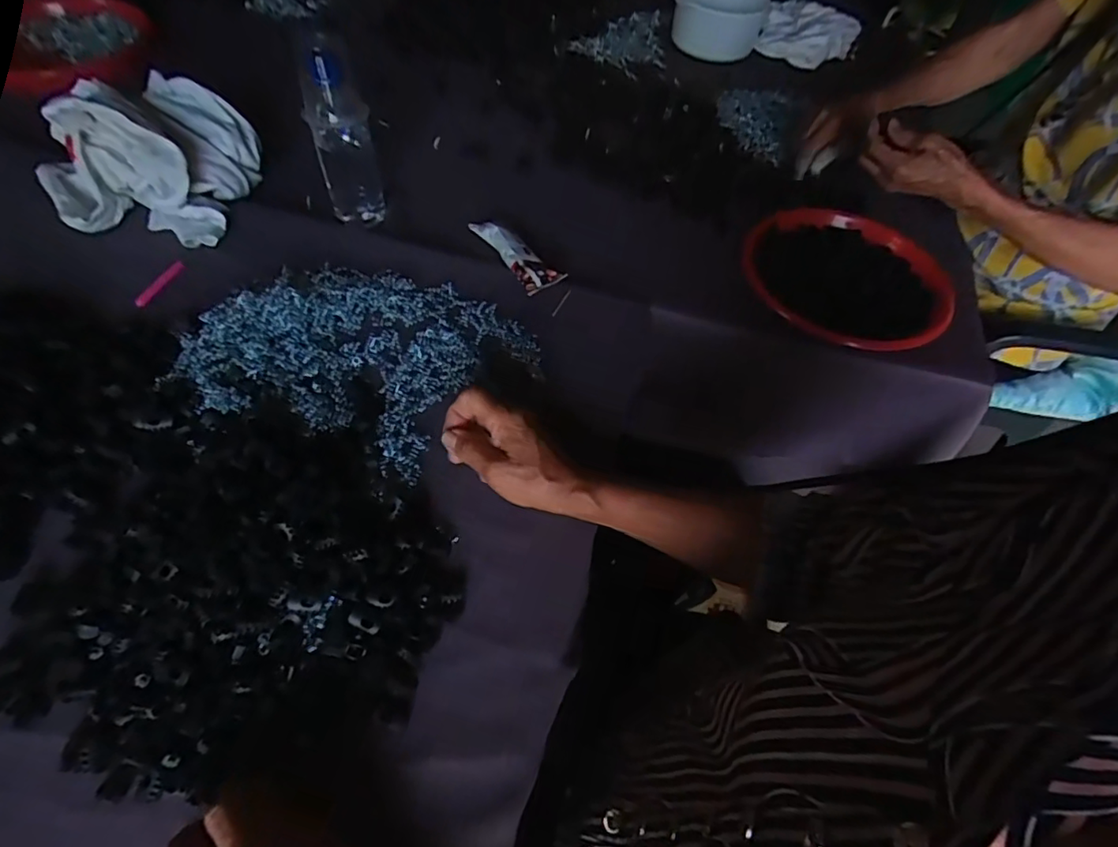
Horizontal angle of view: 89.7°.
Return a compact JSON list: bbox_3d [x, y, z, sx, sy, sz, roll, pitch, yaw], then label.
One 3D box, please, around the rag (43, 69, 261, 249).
[{"bbox_3d":[-0.445,-0.286,0.596,0.195,0.099,0.192,5,56,-4],"label":"rag"}]

